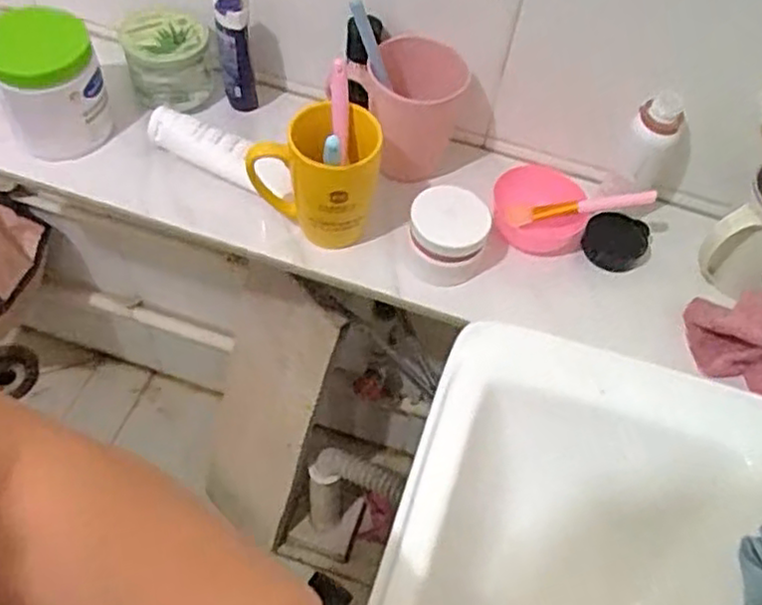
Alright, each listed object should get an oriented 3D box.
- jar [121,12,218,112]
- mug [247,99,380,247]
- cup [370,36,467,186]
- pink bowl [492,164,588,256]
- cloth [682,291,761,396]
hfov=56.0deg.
[{"bbox_3d":[-0.195,-0.218,0.670,0.074,0.079,0.070,2,56,-4],"label":"jar"},{"bbox_3d":[-0.055,-0.094,0.592,0.104,0.112,0.065,-7,57,-10],"label":"mug"},{"bbox_3d":[0.028,-0.167,0.628,0.080,0.108,0.066,6,56,-1],"label":"cup"},{"bbox_3d":[0.137,-0.082,0.634,0.069,0.054,0.063,2,56,-4],"label":"pink bowl"},{"bbox_3d":[0.291,0.032,0.571,0.059,0.057,0.096,-2,56,-6],"label":"cloth"}]

